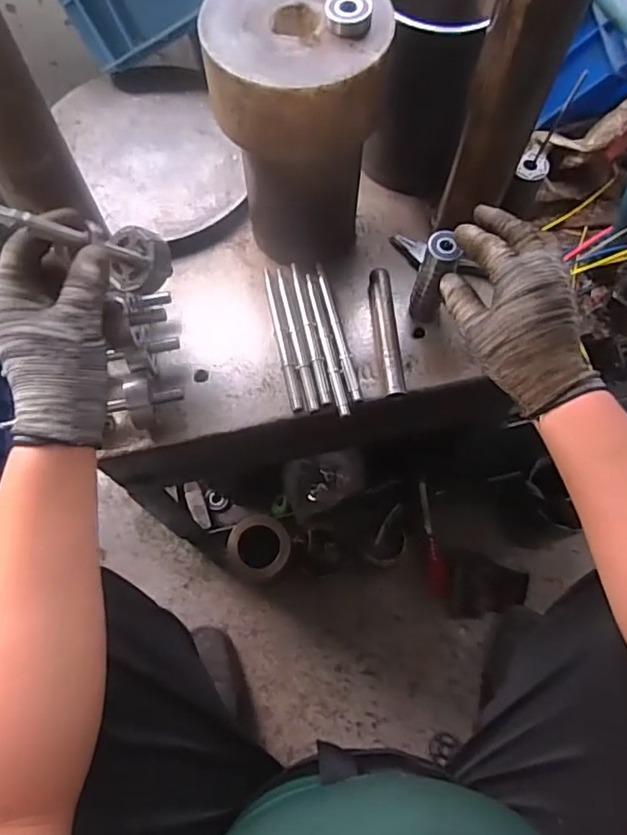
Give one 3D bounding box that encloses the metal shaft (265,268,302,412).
[{"bbox_3d":[-0.033,-0.082,0.561,0.010,0.009,0.162,-12,69,-5],"label":"metal shaft"}]

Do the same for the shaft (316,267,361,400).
[{"bbox_3d":[0.026,-0.087,0.564,0.012,0.009,0.157,-11,69,-5],"label":"shaft"}]

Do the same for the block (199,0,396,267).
[{"bbox_3d":[-0.013,-0.258,0.517,0.141,0.216,0.144,1,68,0],"label":"block"}]

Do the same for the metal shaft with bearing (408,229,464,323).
[{"bbox_3d":[0.114,-0.128,0.536,0.033,0.107,0.024,36,69,15],"label":"metal shaft with bearing"}]

